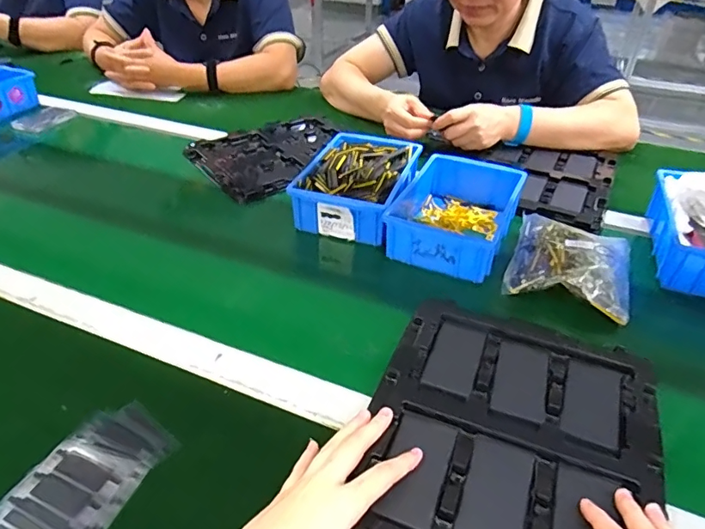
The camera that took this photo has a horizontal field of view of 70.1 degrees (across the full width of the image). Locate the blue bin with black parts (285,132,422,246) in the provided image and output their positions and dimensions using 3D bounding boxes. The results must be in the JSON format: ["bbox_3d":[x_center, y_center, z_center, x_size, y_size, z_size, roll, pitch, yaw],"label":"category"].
[{"bbox_3d":[0.013,-0.119,0.729,0.144,0.059,0.212,14,39,17],"label":"blue bin with black parts"}]

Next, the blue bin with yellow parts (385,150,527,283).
[{"bbox_3d":[0.140,-0.071,0.674,0.136,0.059,0.215,17,40,19],"label":"blue bin with yellow parts"}]

